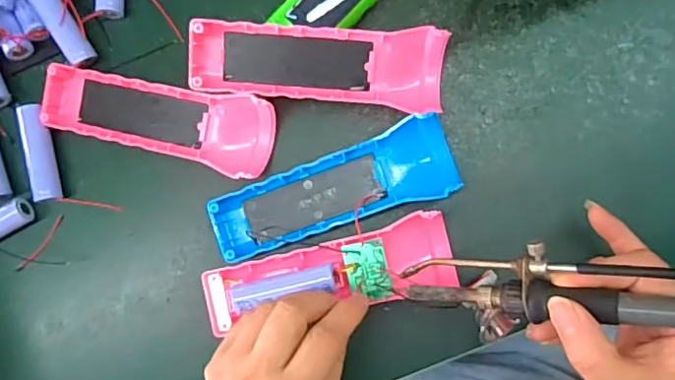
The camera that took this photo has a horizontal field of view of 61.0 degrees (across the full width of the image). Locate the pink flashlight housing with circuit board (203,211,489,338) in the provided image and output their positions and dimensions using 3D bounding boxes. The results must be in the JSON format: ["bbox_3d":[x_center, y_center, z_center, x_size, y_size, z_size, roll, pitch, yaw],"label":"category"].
[{"bbox_3d":[-0.006,0.052,0.353,0.156,0.031,0.044,-13,88,6],"label":"pink flashlight housing with circuit board"}]

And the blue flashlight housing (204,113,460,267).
[{"bbox_3d":[-0.003,0.000,0.363,0.155,0.023,0.046,-19,84,8],"label":"blue flashlight housing"}]

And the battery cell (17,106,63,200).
[{"bbox_3d":[-0.201,-0.025,0.386,0.018,0.014,0.065,-11,85,9],"label":"battery cell"}]

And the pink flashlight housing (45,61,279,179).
[{"bbox_3d":[-0.120,-0.046,0.375,0.155,0.026,0.047,11,89,10],"label":"pink flashlight housing"}]

